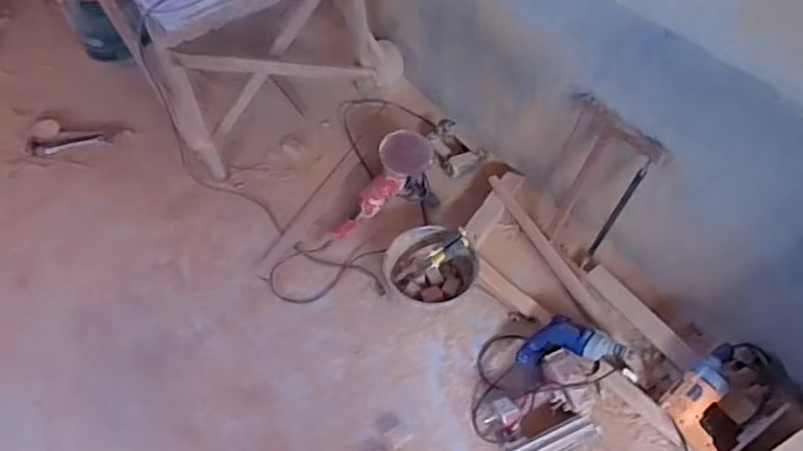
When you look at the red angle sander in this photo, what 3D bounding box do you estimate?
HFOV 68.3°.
[{"bbox_3d":[-0.049,-0.117,1.920,0.184,0.097,0.431,33,76,22],"label":"red angle sander"}]

